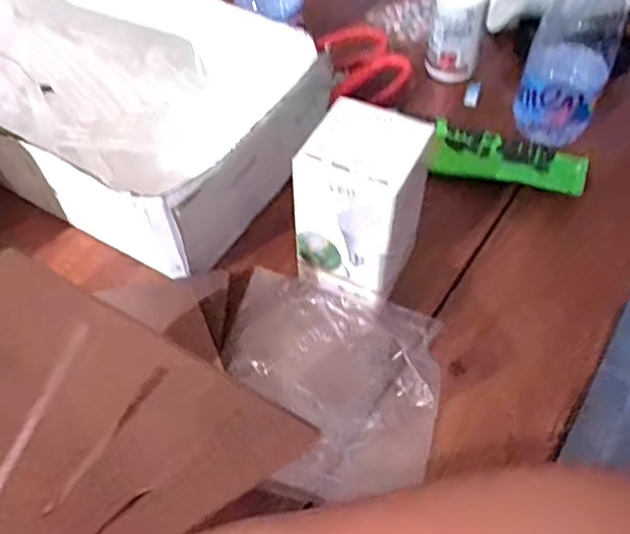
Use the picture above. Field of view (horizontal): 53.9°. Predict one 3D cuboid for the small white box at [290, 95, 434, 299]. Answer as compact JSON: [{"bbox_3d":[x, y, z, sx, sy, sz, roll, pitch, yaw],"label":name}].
[{"bbox_3d":[0.033,-0.040,0.411,0.076,0.109,0.066,19,55,13],"label":"small white box"}]

